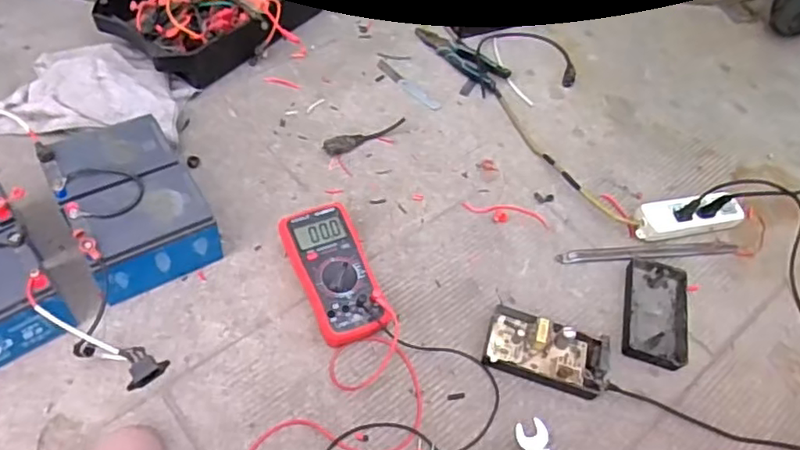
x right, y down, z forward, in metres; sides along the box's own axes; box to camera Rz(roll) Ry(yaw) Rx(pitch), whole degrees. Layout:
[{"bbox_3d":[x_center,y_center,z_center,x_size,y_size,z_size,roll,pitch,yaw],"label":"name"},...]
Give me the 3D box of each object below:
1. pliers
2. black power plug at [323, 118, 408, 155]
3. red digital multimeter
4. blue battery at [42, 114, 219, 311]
[{"bbox_3d":[0.106,-0.308,1.118,0.189,0.020,0.064,39,58,17],"label":"pliers"},{"bbox_3d":[-0.052,-0.138,0.975,0.140,0.023,0.026,-18,60,-21],"label":"black power plug"},{"bbox_3d":[-0.086,0.065,0.808,0.094,0.053,0.191,-18,59,-20],"label":"red digital multimeter"},{"bbox_3d":[-0.346,-0.023,0.799,0.149,0.105,0.206,-27,63,-24],"label":"blue battery"}]

